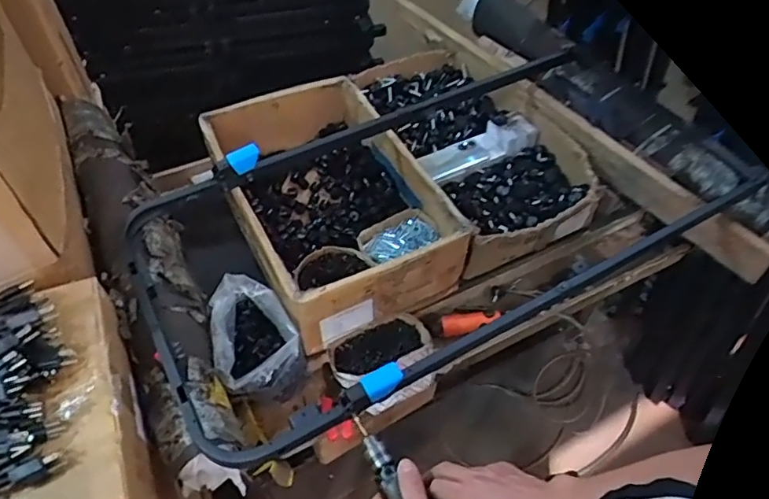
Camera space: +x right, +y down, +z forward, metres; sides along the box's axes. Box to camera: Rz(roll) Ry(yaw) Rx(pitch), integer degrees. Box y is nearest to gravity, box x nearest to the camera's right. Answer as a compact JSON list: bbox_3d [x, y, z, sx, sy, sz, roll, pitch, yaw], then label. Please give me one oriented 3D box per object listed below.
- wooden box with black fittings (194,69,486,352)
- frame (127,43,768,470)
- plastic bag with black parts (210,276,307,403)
[{"bbox_3d":[-0.110,-0.098,1.141,0.347,0.175,0.526,-22,55,-18],"label":"wooden box with black fittings"},{"bbox_3d":[0.079,-0.072,0.950,0.941,0.085,0.511,-23,55,-18],"label":"frame"},{"bbox_3d":[-0.208,0.154,0.944,0.129,0.139,0.184,-11,53,-10],"label":"plastic bag with black parts"}]

